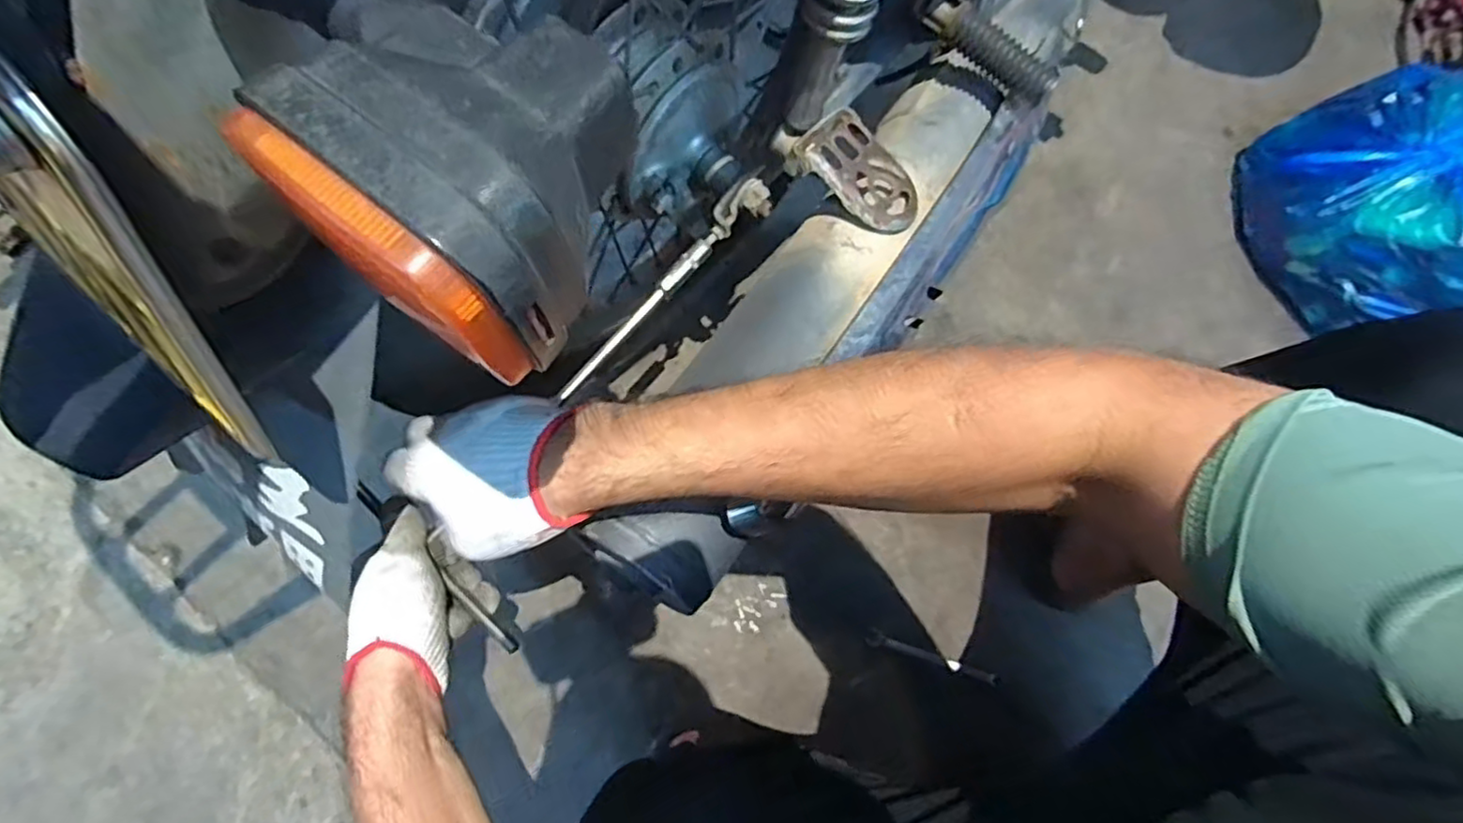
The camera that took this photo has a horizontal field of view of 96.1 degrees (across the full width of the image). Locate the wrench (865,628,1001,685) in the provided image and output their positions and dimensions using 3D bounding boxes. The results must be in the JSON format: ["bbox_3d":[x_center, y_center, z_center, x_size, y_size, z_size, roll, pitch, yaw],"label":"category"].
[{"bbox_3d":[0.223,0.274,0.726,0.147,0.012,0.017,20,75,4],"label":"wrench"}]

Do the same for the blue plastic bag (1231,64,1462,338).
[{"bbox_3d":[0.853,-0.263,0.800,0.332,0.154,0.302,-2,74,-3],"label":"blue plastic bag"}]

